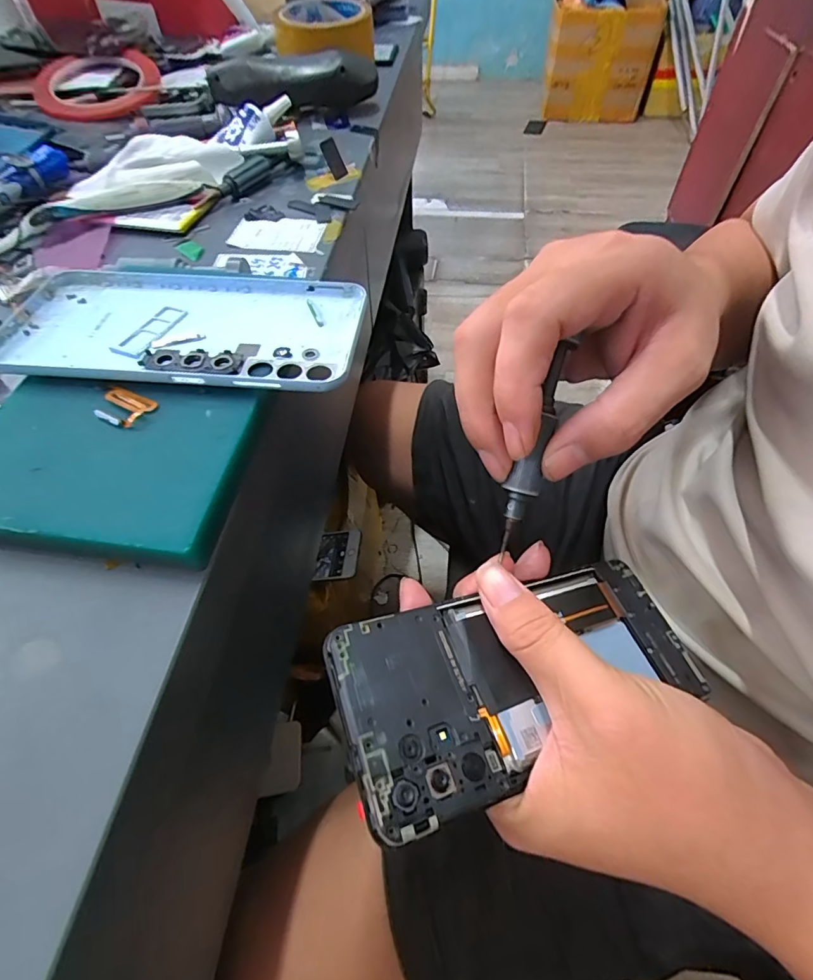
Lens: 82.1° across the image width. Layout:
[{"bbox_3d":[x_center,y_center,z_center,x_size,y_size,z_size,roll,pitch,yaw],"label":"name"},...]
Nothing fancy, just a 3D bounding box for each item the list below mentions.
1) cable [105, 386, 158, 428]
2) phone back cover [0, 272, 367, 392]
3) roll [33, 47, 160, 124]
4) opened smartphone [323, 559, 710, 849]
[{"bbox_3d":[-0.117,-0.037,0.195,0.023,0.004,0.015,35,63,23],"label":"cable"},{"bbox_3d":[-0.106,-0.077,0.221,0.168,0.008,0.077,3,55,4],"label":"phone back cover"},{"bbox_3d":[-0.283,-0.366,0.421,0.109,0.025,0.120,-16,56,-10],"label":"roll"},{"bbox_3d":[0.050,0.069,0.192,0.158,0.009,0.070,-11,53,-26],"label":"opened smartphone"}]

